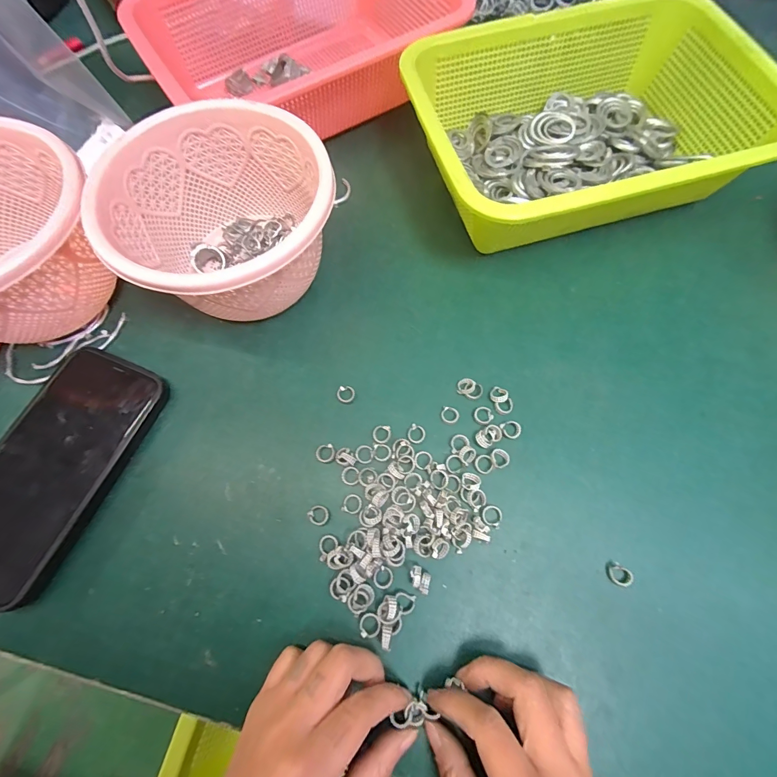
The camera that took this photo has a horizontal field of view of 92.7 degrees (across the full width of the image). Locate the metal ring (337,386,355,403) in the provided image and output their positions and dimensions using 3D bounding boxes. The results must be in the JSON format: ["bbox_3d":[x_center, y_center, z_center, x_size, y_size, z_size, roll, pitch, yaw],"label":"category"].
[{"bbox_3d":[-0.031,0.004,0.270,0.013,0.004,0.013,0,71,1],"label":"metal ring"}]

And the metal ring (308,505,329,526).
[{"bbox_3d":[-0.045,0.082,0.240,0.012,0.004,0.013,0,71,1],"label":"metal ring"}]

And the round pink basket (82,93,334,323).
[{"bbox_3d":[-0.111,-0.118,0.271,0.143,0.088,0.135,0,71,1],"label":"round pink basket"}]

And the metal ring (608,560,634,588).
[{"bbox_3d":[0.141,0.114,0.225,0.015,0.004,0.012,31,74,11],"label":"metal ring"}]

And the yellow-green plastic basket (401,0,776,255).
[{"bbox_3d":[0.151,-0.211,0.304,0.254,0.074,0.190,-14,71,-4],"label":"yellow-green plastic basket"}]

